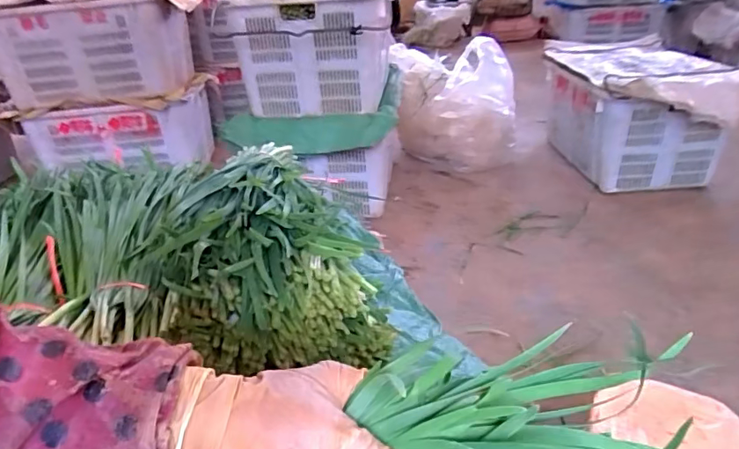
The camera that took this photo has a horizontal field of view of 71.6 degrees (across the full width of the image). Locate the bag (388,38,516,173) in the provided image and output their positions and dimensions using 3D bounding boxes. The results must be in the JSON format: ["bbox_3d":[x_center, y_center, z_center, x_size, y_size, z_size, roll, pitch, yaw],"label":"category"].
[{"bbox_3d":[0.305,-0.422,1.845,0.421,0.407,0.230,10,32,24],"label":"bag"}]

